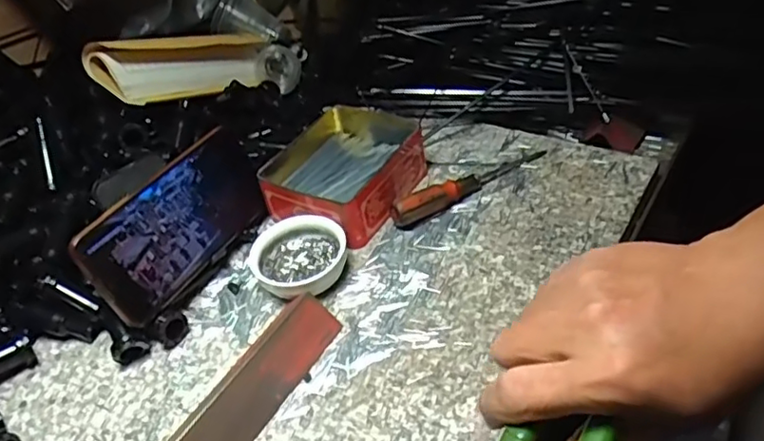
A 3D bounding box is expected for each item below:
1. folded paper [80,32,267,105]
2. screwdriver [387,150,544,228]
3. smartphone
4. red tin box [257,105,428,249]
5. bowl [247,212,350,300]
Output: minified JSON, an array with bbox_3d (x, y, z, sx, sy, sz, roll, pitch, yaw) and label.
[{"bbox_3d":[-0.191,-0.164,0.639,0.056,0.050,0.210,26,31,28],"label":"folded paper"},{"bbox_3d":[0.075,-0.032,0.512,0.150,0.019,0.015,-28,43,-17],"label":"screwdriver"},{"bbox_3d":[-0.149,-0.003,0.474,0.015,0.082,0.172,-9,26,37],"label":"smartphone"},{"bbox_3d":[-0.033,-0.047,0.528,0.114,0.039,0.133,14,47,27],"label":"red tin box"},{"bbox_3d":[-0.063,0.026,0.466,0.073,0.024,0.065,22,51,33],"label":"bowl"}]

